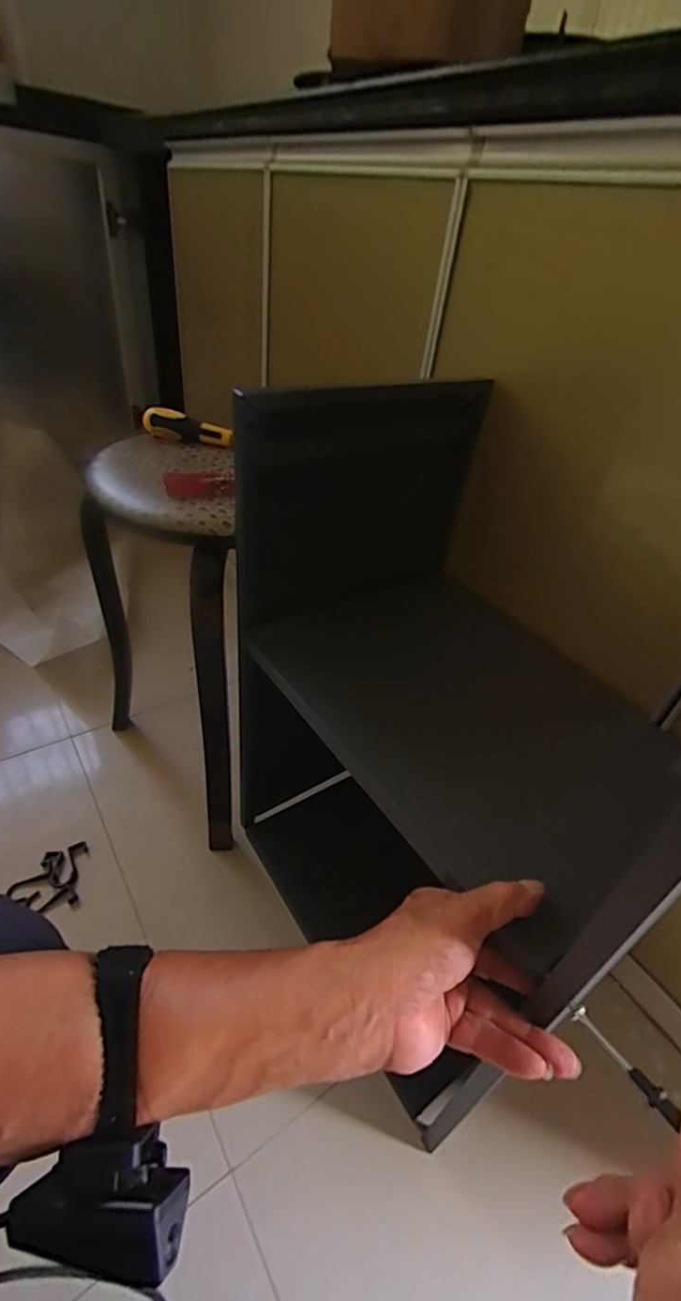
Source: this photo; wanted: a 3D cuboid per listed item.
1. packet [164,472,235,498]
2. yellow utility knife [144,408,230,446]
[{"bbox_3d":[-0.142,-0.168,0.531,0.067,0.020,0.028,-7,41,-18],"label":"packet"},{"bbox_3d":[-0.183,-0.268,0.637,0.110,0.034,0.021,11,39,4],"label":"yellow utility knife"}]

